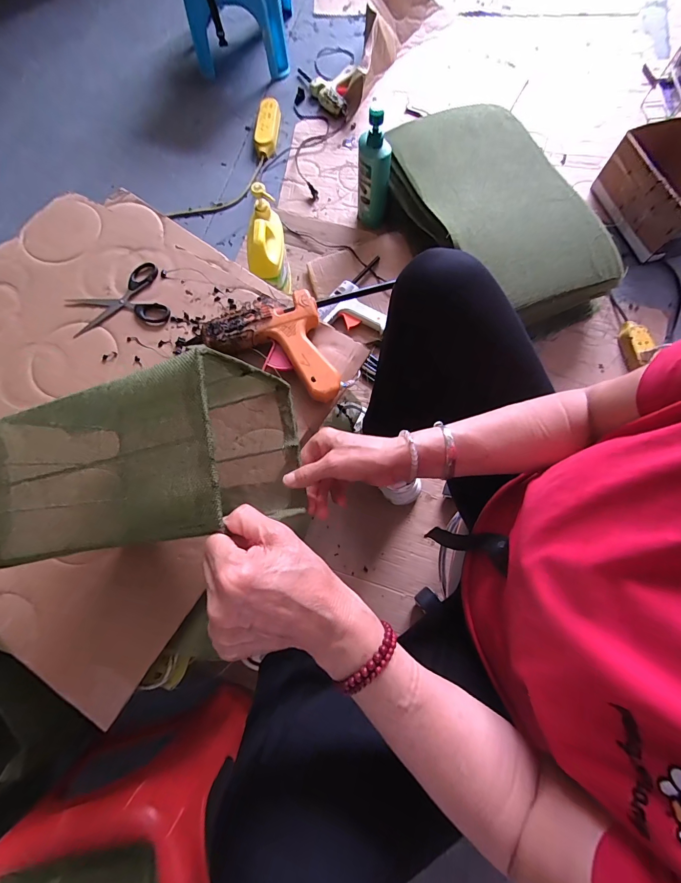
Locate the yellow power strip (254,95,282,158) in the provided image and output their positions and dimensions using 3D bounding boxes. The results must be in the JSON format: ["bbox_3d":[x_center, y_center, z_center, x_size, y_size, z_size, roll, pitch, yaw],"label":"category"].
[{"bbox_3d":[-0.214,-0.929,1.066,0.068,0.040,0.190,3,75,1],"label":"yellow power strip"}]

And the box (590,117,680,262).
[{"bbox_3d":[0.803,-0.618,0.901,0.190,0.147,0.298,-24,76,-6],"label":"box"}]

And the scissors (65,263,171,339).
[{"bbox_3d":[-0.329,-0.202,0.532,0.137,0.007,0.104,-19,76,-5],"label":"scissors"}]

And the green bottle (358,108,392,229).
[{"bbox_3d":[0.079,-0.632,0.867,0.075,0.256,0.068,3,75,1],"label":"green bottle"}]

